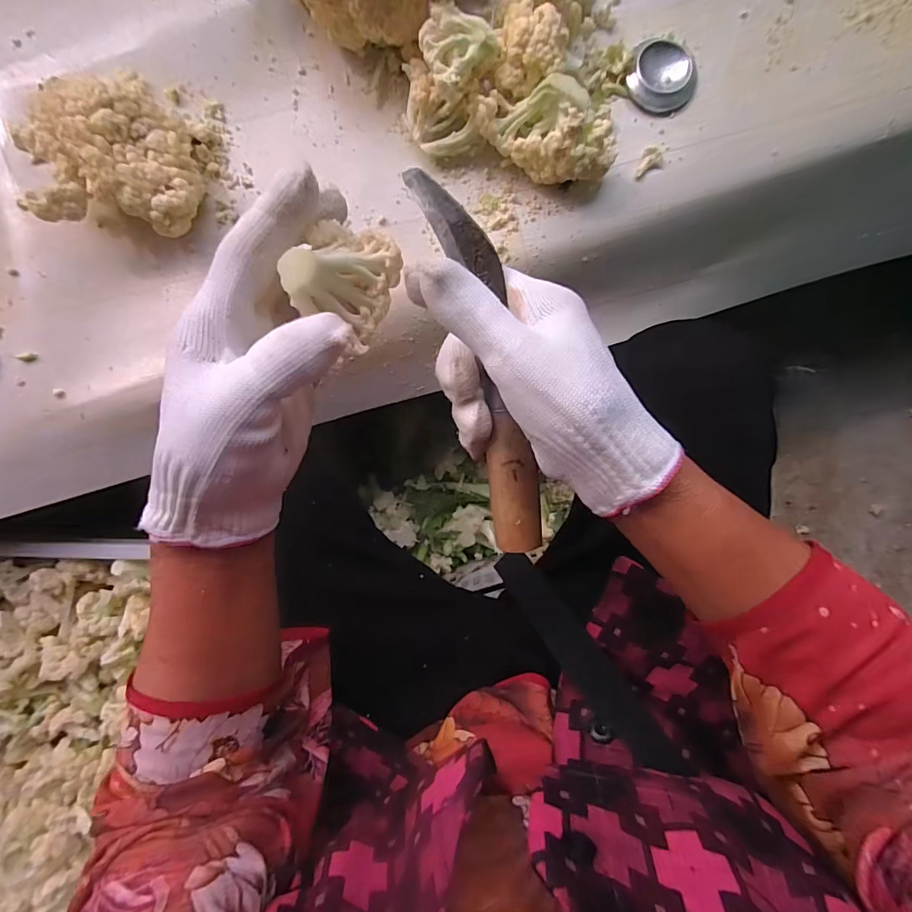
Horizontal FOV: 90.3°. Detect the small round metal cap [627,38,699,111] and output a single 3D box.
[{"bbox_3d":[0.179,-0.328,0.390,0.058,0.009,0.051,-5,92,0],"label":"small round metal cap"}]

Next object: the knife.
[{"bbox_3d":[0.015,-0.048,0.237,0.033,0.020,0.201,-12,92,3],"label":"knife"}]

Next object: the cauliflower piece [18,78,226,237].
[{"bbox_3d":[-0.281,-0.251,0.379,0.135,0.072,0.127,6,93,0],"label":"cauliflower piece"}]

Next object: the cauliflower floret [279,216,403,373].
[{"bbox_3d":[-0.054,-0.083,0.216,0.041,0.035,0.058,27,98,-2],"label":"cauliflower floret"}]

